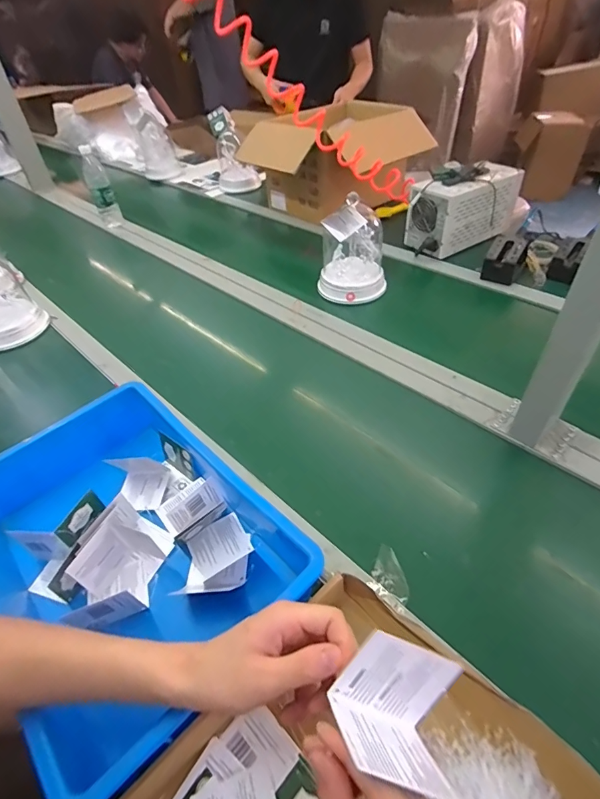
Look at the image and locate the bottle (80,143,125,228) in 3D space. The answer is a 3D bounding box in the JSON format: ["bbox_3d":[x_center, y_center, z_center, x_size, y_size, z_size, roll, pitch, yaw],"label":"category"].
[{"bbox_3d":[-0.629,-0.656,1.319,0.065,0.249,0.064,-22,47,-16],"label":"bottle"}]

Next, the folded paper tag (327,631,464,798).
[{"bbox_3d":[0.065,0.195,0.261,0.068,0.058,0.073,27,82,-5],"label":"folded paper tag"}]

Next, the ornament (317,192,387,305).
[{"bbox_3d":[0.114,-0.334,0.901,0.141,0.194,0.148,4,46,10],"label":"ornament"}]

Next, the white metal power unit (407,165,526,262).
[{"bbox_3d":[0.402,-0.478,1.034,0.260,0.149,0.129,-26,48,-19],"label":"white metal power unit"}]

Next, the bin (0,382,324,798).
[{"bbox_3d":[-0.217,0.172,0.508,0.291,0.109,0.387,-37,52,-27],"label":"bin"}]

